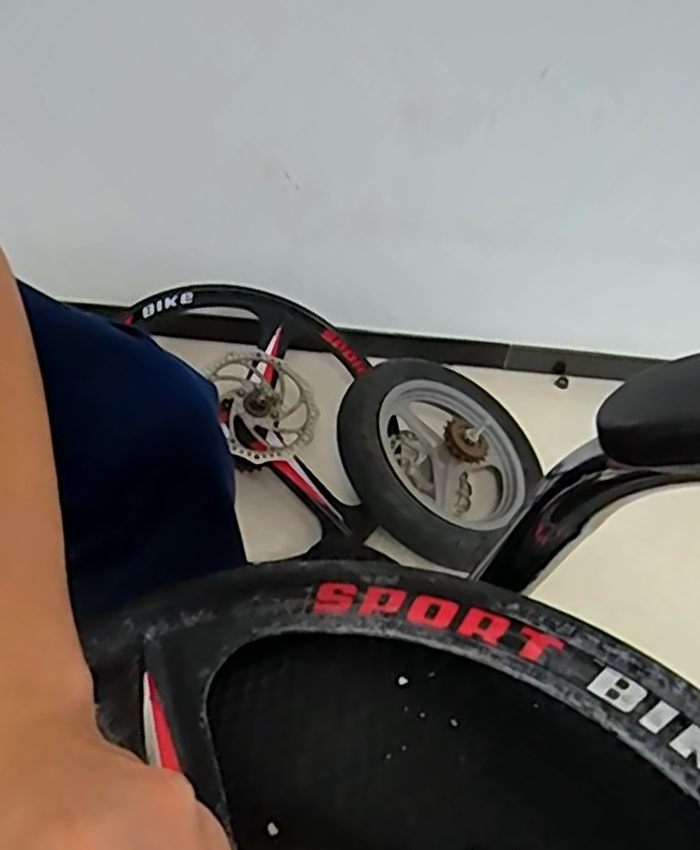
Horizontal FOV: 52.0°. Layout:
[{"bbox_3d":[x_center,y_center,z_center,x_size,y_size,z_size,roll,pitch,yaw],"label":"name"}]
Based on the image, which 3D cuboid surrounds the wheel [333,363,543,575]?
[{"bbox_3d":[0.114,0.037,0.898,0.285,0.072,0.262,17,54,-24],"label":"wheel"}]

